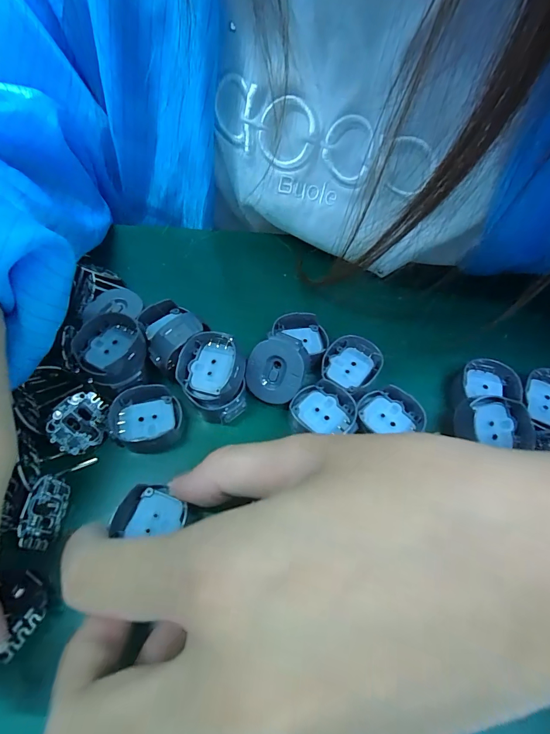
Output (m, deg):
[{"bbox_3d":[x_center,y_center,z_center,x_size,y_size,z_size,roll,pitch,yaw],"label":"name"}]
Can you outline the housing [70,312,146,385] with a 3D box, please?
[{"bbox_3d":[-0.071,-0.006,0.158,0.028,0.013,0.031,-34,66,-20],"label":"housing"}]

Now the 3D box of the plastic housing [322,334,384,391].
[{"bbox_3d":[0.036,-0.002,0.168,0.025,0.005,0.026,1,59,-1],"label":"plastic housing"}]

